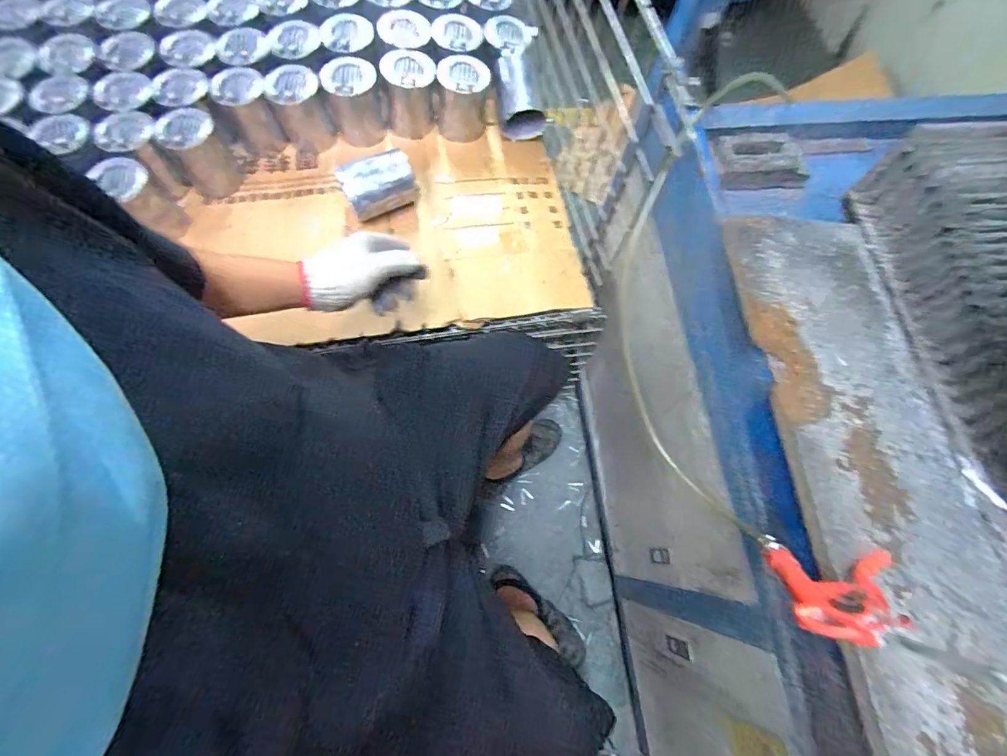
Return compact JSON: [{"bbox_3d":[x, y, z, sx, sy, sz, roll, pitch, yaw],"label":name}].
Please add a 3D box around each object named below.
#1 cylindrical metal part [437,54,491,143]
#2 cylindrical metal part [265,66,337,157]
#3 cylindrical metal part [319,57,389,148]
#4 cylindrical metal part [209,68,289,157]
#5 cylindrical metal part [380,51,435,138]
[{"bbox_3d":[-0.076,-0.521,0.865,0.095,0.114,0.088,1,71,-2],"label":"cylindrical metal part"},{"bbox_3d":[-0.360,-0.476,0.822,0.088,0.124,0.096,1,71,-2],"label":"cylindrical metal part"},{"bbox_3d":[-0.268,-0.501,0.842,0.098,0.117,0.084,-17,72,-8],"label":"cylindrical metal part"},{"bbox_3d":[-0.449,-0.472,0.820,0.082,0.124,0.076,1,71,-2],"label":"cylindrical metal part"},{"bbox_3d":[-0.170,-0.518,0.853,0.090,0.117,0.087,1,71,-2],"label":"cylindrical metal part"}]

